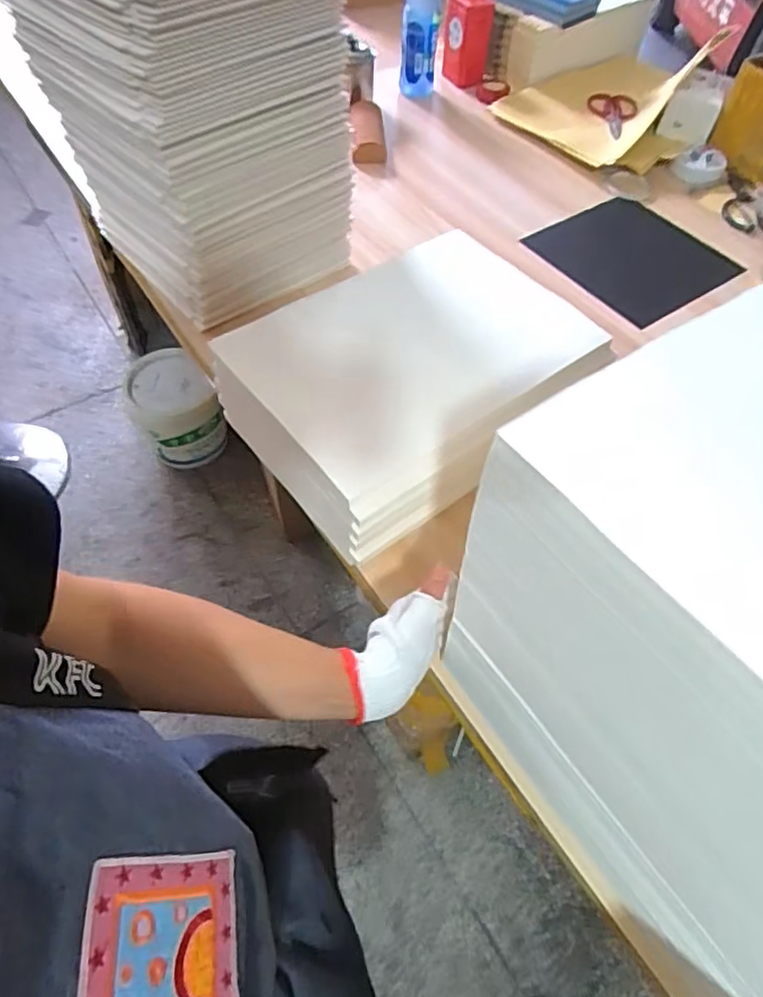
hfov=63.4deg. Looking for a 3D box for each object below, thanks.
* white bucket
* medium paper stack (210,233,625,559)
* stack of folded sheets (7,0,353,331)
[{"bbox_3d":[-0.551,-0.232,1.661,0.196,0.223,0.256,-24,61,-18],"label":"white bucket"},{"bbox_3d":[0.025,-0.136,0.712,0.344,0.119,0.274,-31,63,-22],"label":"medium paper stack"},{"bbox_3d":[-0.235,-0.530,0.754,0.319,0.477,0.280,40,63,21],"label":"stack of folded sheets"}]

